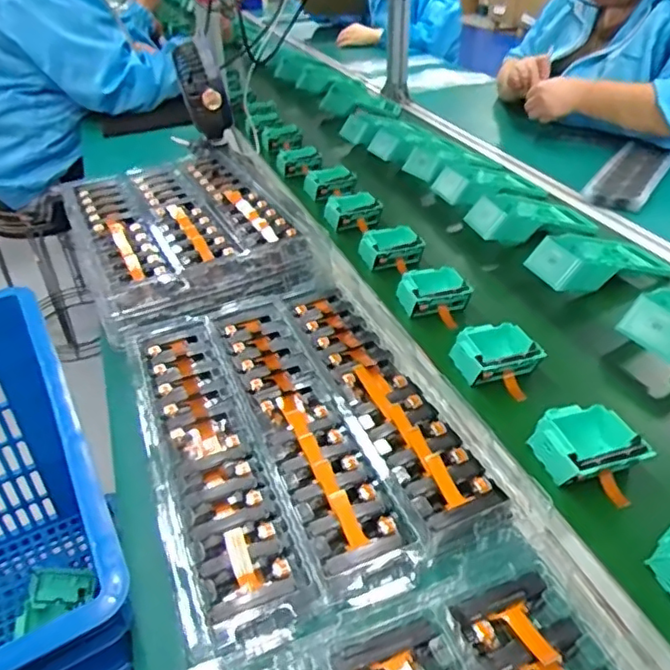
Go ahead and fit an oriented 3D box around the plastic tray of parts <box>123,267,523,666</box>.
[{"bbox_3d":[-0.045,0.064,0.540,0.253,0.022,0.379,-15,38,-17],"label":"plastic tray of parts"}]

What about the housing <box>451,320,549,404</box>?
[{"bbox_3d":[0.172,0.026,0.621,0.081,0.046,0.089,-15,38,-17],"label":"housing"}]

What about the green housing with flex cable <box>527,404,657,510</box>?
[{"bbox_3d":[0.221,0.106,0.517,0.078,0.048,0.093,-11,37,-12],"label":"green housing with flex cable"}]

